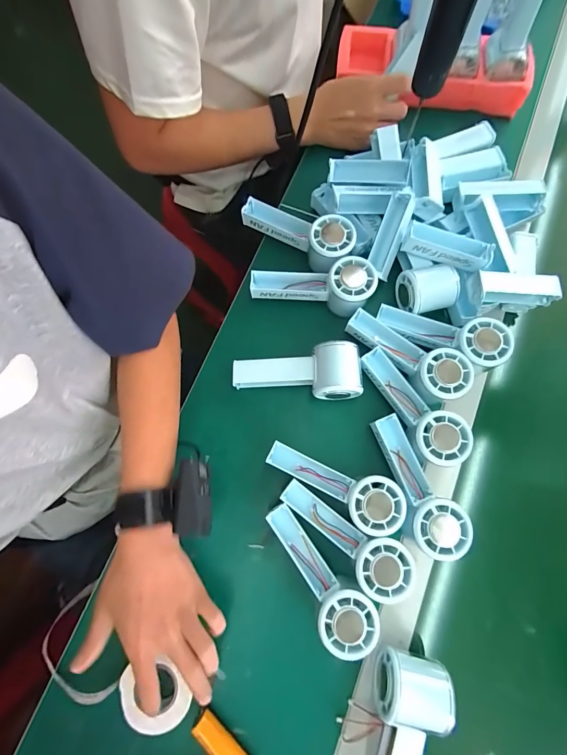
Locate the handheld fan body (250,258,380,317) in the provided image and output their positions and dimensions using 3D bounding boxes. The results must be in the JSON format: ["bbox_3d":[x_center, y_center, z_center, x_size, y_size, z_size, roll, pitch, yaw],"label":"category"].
[{"bbox_3d":[0.038,-0.113,0.444,0.153,0.055,0.056,4,75,14],"label":"handheld fan body"}]

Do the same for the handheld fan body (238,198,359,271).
[{"bbox_3d":[0.016,-0.185,0.452,0.151,0.039,0.060,27,77,19],"label":"handheld fan body"}]

